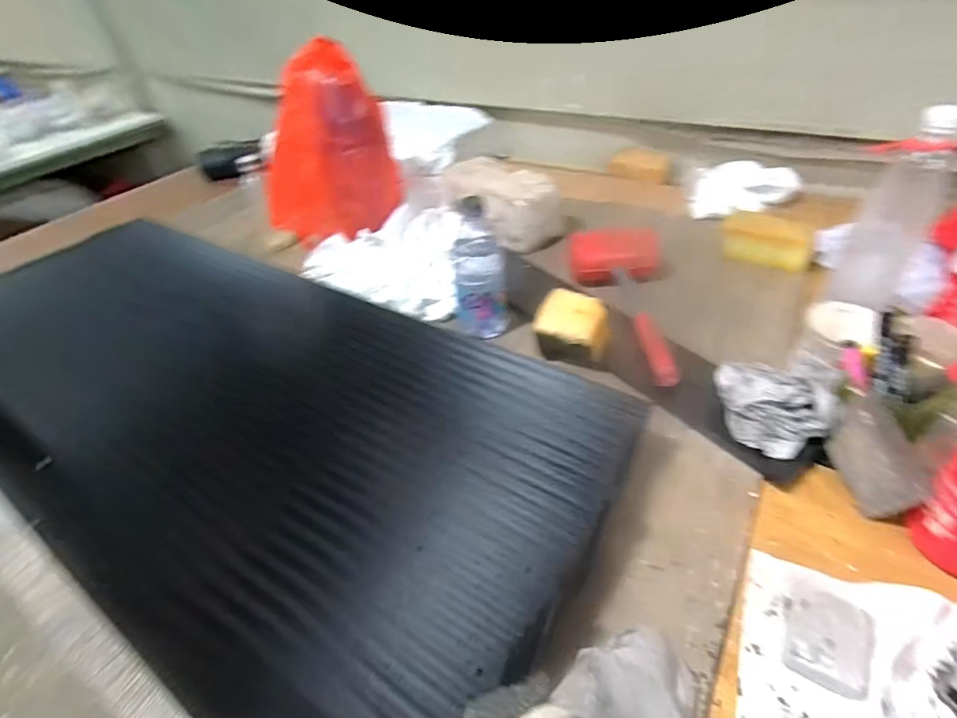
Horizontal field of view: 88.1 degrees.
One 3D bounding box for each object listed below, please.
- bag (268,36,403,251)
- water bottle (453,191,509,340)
[{"bbox_3d":[-0.238,-0.310,0.769,0.206,0.273,0.111,-16,42,-13],"label":"bag"},{"bbox_3d":[0.001,-0.107,0.664,0.058,0.165,0.060,28,51,32],"label":"water bottle"}]

